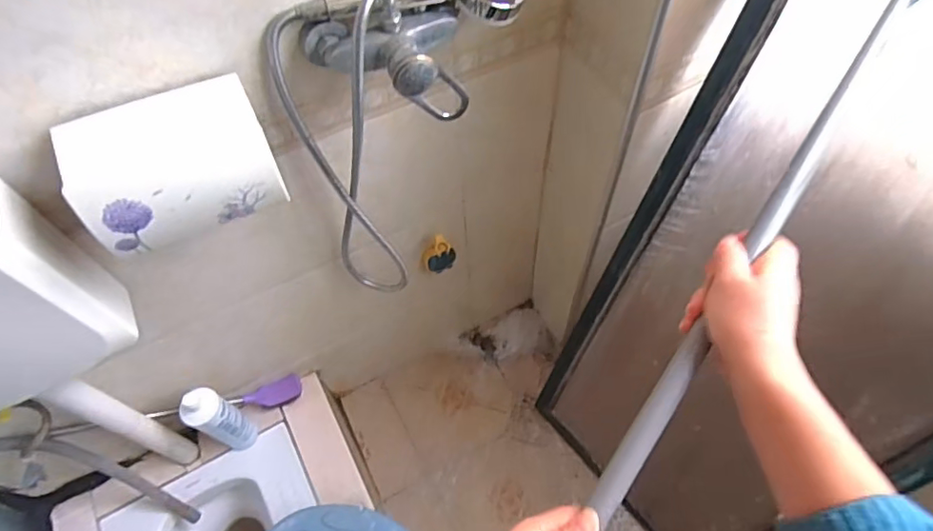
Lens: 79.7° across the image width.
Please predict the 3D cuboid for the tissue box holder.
[{"bbox_3d":[-0.331,-0.113,0.643,0.207,0.122,0.108,-24,61,-12],"label":"tissue box holder"}]

